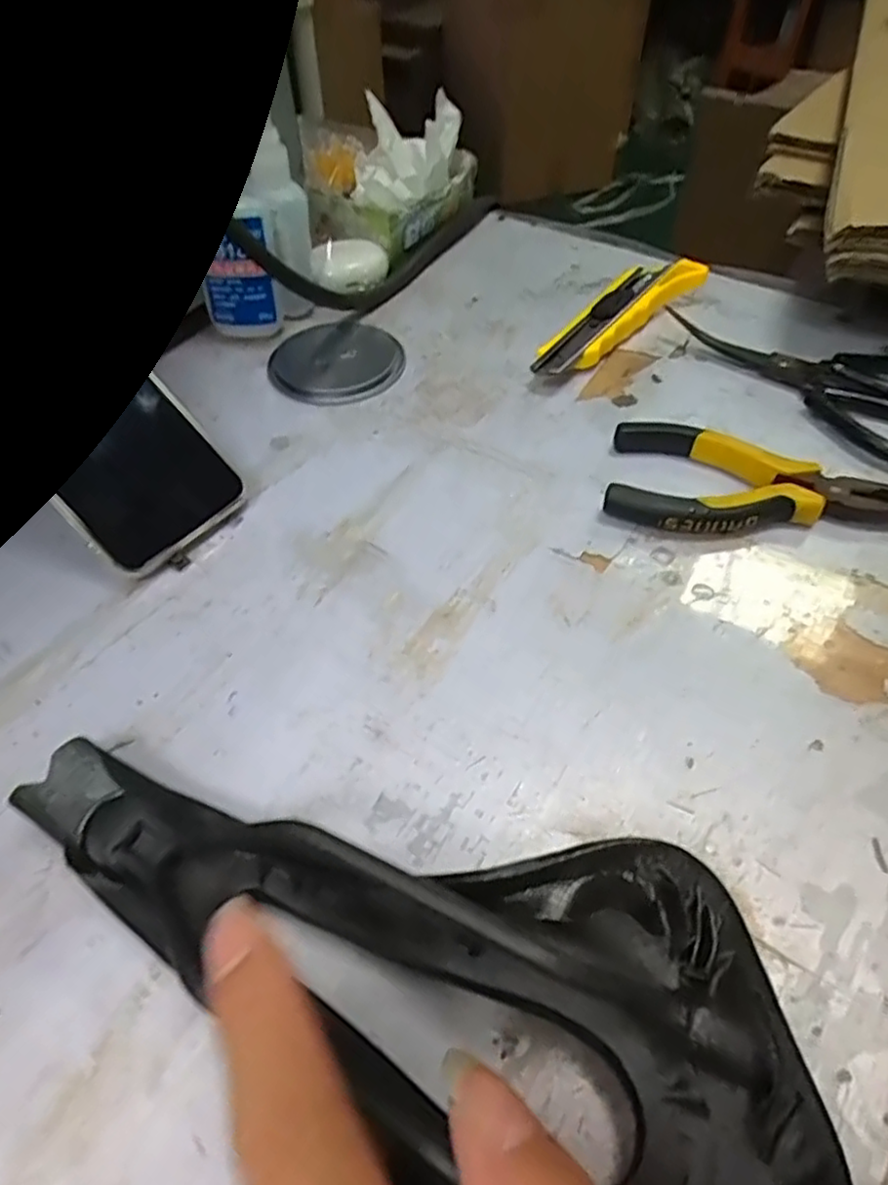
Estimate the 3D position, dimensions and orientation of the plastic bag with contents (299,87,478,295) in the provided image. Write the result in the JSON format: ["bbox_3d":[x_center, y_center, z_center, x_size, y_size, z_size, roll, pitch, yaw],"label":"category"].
[{"bbox_3d":[-0.059,-0.285,0.474,0.116,0.075,0.173,25,57,23],"label":"plastic bag with contents"}]

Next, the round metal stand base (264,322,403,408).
[{"bbox_3d":[-0.066,-0.141,0.409,0.079,0.009,0.082,0,51,2],"label":"round metal stand base"}]

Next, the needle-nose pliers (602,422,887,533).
[{"bbox_3d":[0.158,-0.055,0.329,0.155,0.017,0.066,2,51,4],"label":"needle-nose pliers"}]

